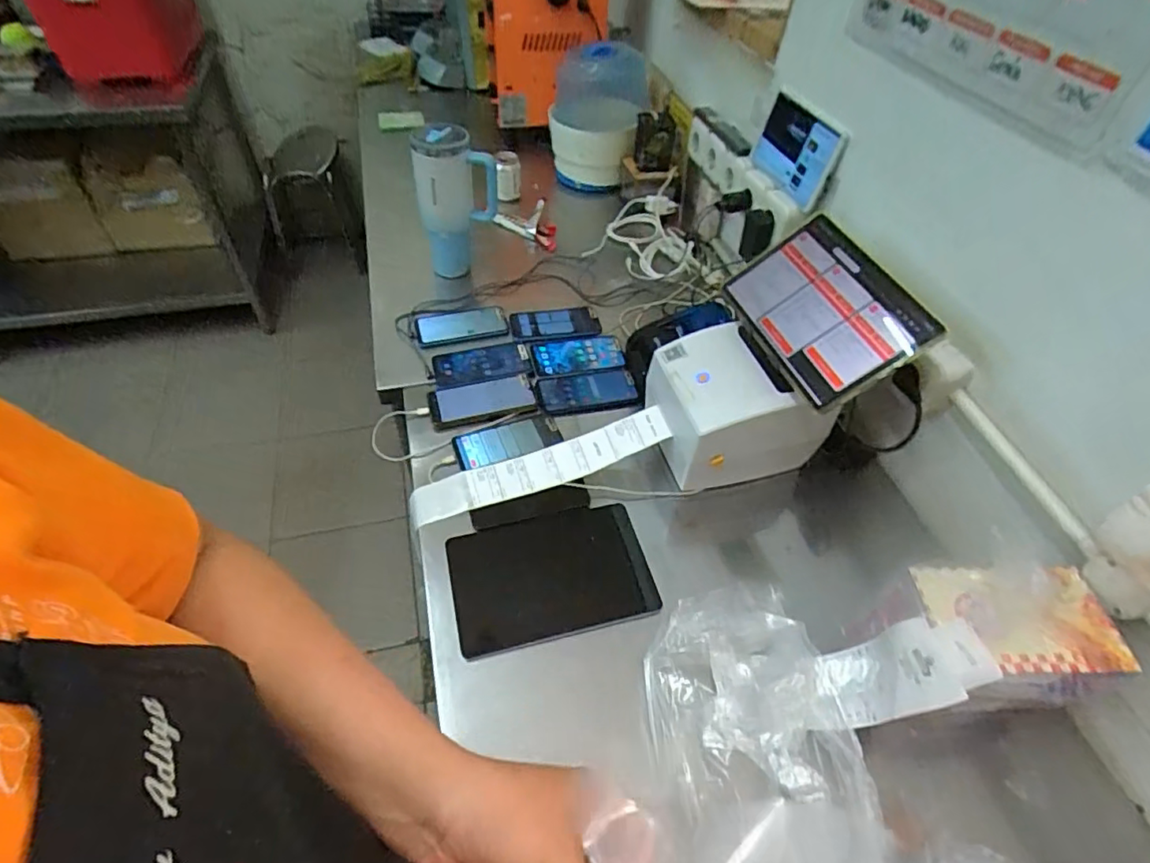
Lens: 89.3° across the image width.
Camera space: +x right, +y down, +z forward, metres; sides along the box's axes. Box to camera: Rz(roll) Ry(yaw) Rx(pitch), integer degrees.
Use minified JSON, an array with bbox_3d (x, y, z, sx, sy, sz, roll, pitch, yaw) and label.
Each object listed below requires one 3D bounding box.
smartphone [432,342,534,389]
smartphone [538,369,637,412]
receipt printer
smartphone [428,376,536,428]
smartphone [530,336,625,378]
[{"bbox_3d":[-0.157,-0.113,0.982,0.162,0.012,0.080,-8,50,-9],"label":"smartphone"},{"bbox_3d":[0.020,-0.069,0.964,0.160,0.011,0.073,-6,50,-7],"label":"smartphone"},{"bbox_3d":[0.228,-0.041,0.834,0.216,0.160,0.174,-8,50,-9],"label":"receipt printer"},{"bbox_3d":[-0.149,-0.052,0.936,0.164,0.013,0.079,-7,50,-8],"label":"smartphone"},{"bbox_3d":[0.004,-0.137,1.010,0.156,0.012,0.083,-6,50,-7],"label":"smartphone"}]

